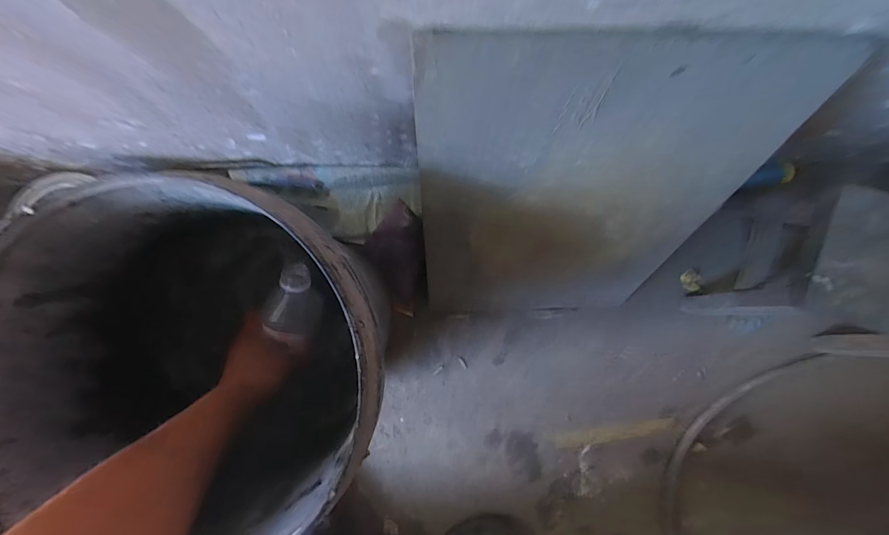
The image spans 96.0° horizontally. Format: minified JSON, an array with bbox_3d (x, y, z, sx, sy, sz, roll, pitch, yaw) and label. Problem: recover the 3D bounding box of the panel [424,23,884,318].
[{"bbox_3d":[0.132,-0.043,0.443,0.303,0.441,0.013,-2,63,-1],"label":"panel"}]

